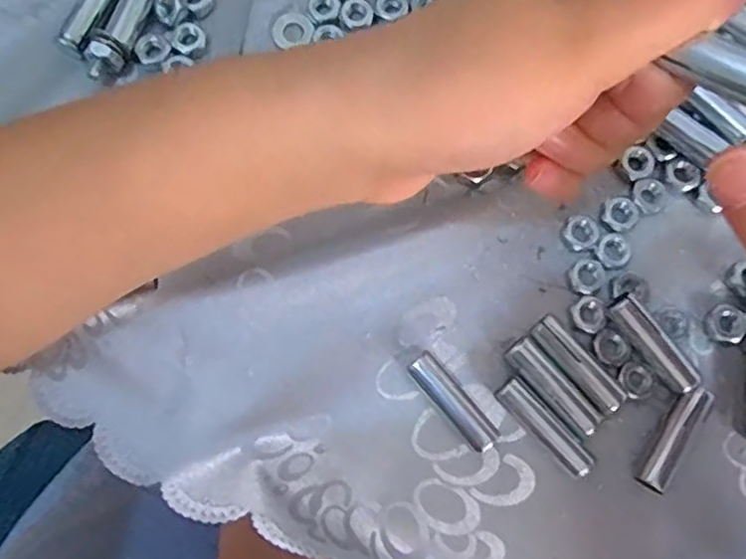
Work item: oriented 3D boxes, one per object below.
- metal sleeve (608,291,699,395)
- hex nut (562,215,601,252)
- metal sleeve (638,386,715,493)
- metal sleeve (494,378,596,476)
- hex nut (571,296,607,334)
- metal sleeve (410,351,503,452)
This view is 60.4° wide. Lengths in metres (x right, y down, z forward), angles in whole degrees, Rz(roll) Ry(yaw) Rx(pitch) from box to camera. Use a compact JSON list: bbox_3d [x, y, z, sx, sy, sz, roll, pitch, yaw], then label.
[{"bbox_3d":[0.099,0.023,0.228,0.009,0.011,0.040,-38,81,-8],"label":"metal sleeve"},{"bbox_3d":[0.078,-0.018,0.241,0.012,0.005,0.013,-34,81,-7],"label":"hex nut"},{"bbox_3d":[0.105,0.055,0.224,0.011,0.010,0.039,33,80,6],"label":"metal sleeve"},{"bbox_3d":[0.059,0.052,0.224,0.010,0.011,0.039,-42,82,-9],"label":"metal sleeve"},{"bbox_3d":[0.079,0.013,0.233,0.012,0.004,0.012,-39,81,-8],"label":"hex nut"},{"bbox_3d":[0.028,0.043,0.225,0.011,0.010,0.039,-40,81,-8],"label":"metal sleeve"}]

